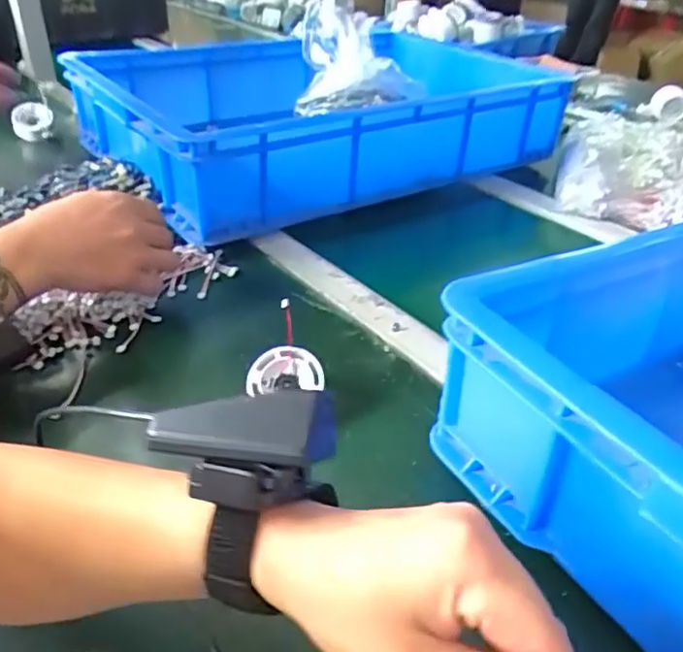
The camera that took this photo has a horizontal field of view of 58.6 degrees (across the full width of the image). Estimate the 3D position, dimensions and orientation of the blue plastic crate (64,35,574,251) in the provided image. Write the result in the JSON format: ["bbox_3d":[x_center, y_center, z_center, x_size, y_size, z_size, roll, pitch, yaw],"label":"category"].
[{"bbox_3d":[-0.039,-0.307,0.841,0.563,0.126,0.439,-19,40,-28],"label":"blue plastic crate"}]

